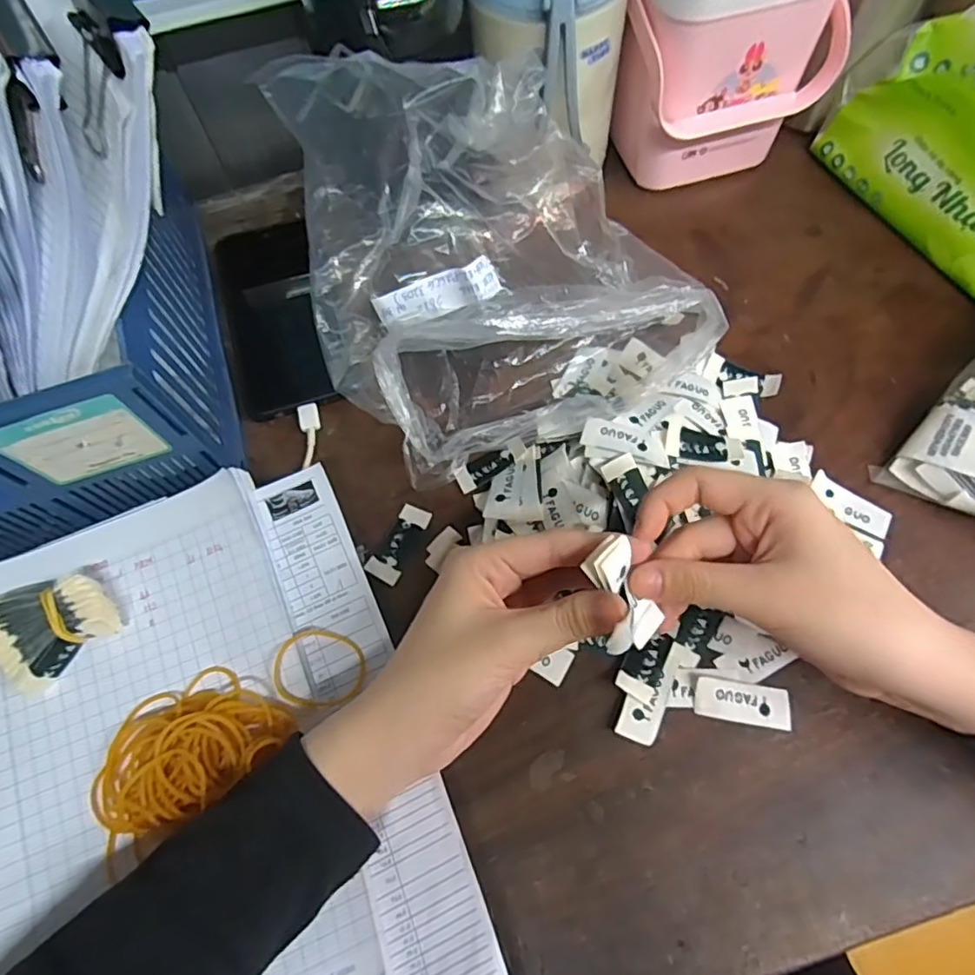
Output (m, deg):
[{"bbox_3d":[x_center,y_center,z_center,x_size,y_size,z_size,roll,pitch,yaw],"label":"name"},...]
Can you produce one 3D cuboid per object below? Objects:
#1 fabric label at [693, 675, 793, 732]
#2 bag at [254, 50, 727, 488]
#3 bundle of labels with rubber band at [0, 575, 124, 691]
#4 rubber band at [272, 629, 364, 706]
[{"bbox_3d":[0.130,0.110,0.301,0.047,0.005,0.020,6,67,6],"label":"fabric label"},{"bbox_3d":[-0.007,-0.143,0.337,0.206,0.117,0.218,-28,67,-8],"label":"bag"},{"bbox_3d":[-0.211,0.066,0.289,0.046,0.024,0.043,-38,70,-13],"label":"bundle of labels with rubber band"},{"bbox_3d":[-0.084,0.091,0.295,0.043,0.005,0.037,27,62,-1],"label":"rubber band"}]

